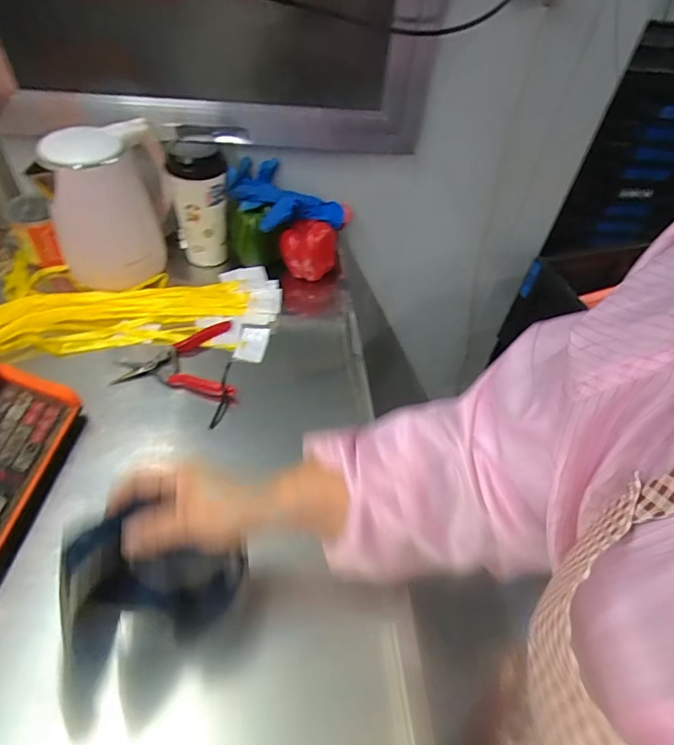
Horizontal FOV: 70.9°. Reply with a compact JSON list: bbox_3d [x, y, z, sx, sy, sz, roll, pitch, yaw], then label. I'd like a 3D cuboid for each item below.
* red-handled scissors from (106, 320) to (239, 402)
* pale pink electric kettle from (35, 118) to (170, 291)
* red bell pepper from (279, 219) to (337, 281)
[{"bbox_3d":[-0.222,-0.016,0.645,0.153,0.018,0.132,-6,50,-11],"label":"red-handled scissors"},{"bbox_3d":[-0.320,-0.234,0.685,0.144,0.203,0.138,-3,49,-8],"label":"pale pink electric kettle"},{"bbox_3d":[-0.046,-0.203,0.770,0.071,0.077,0.076,3,49,-3],"label":"red bell pepper"}]

